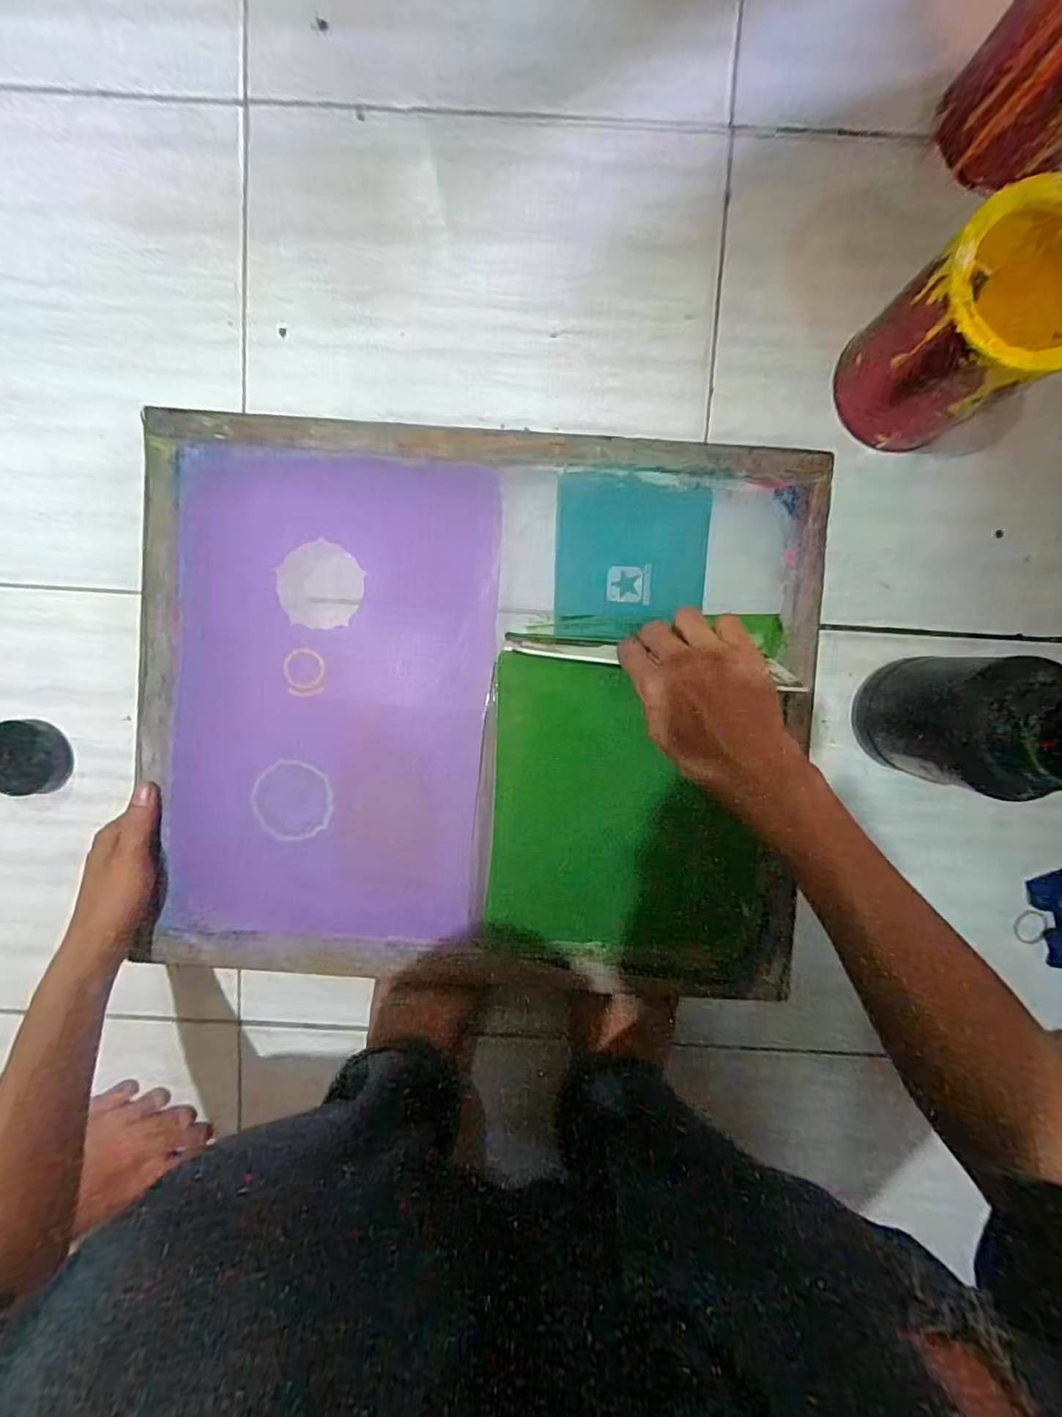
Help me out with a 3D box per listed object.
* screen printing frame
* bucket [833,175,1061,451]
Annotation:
[{"bbox_3d":[-0.044,-0.002,0.445,0.536,0.036,0.435,3,96,0],"label":"screen printing frame"},{"bbox_3d":[0.309,-0.266,0.389,0.107,0.133,0.104,0,96,0],"label":"bucket"}]

